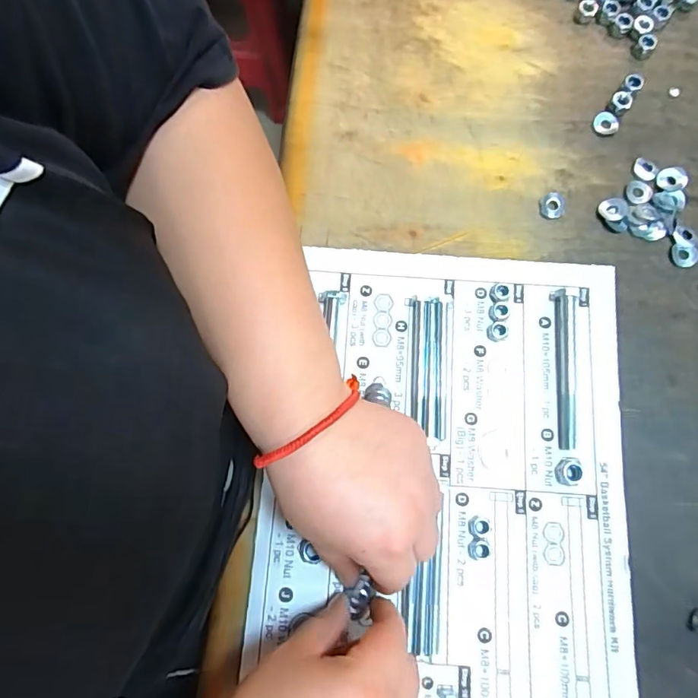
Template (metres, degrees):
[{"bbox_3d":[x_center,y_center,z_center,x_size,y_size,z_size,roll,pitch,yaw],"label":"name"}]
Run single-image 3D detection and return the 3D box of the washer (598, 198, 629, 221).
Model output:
[{"bbox_3d":[0.203,-0.107,0.375,0.020,0.005,0.020,0,76,1],"label":"washer"}]

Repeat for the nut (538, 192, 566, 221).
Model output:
[{"bbox_3d":[0.159,-0.111,0.379,0.020,0.005,0.022,0,76,1],"label":"nut"}]

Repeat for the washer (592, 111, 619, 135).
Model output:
[{"bbox_3d":[0.209,-0.183,0.396,0.019,0.004,0.018,0,76,1],"label":"washer"}]

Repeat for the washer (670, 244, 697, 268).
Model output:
[{"bbox_3d":[0.252,-0.070,0.366,0.020,0.004,0.017,14,77,4],"label":"washer"}]

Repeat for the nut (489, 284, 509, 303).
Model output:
[{"bbox_3d":[0.109,-0.041,0.353,0.012,0.006,0.013,0,76,1],"label":"nut"}]

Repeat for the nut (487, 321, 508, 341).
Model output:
[{"bbox_3d":[0.106,-0.013,0.346,0.014,0.007,0.014,0,76,1],"label":"nut"}]

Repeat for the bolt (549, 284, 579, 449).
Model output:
[{"bbox_3d":[0.151,0.013,0.340,0.016,0.011,0.111,4,77,2],"label":"bolt"}]

